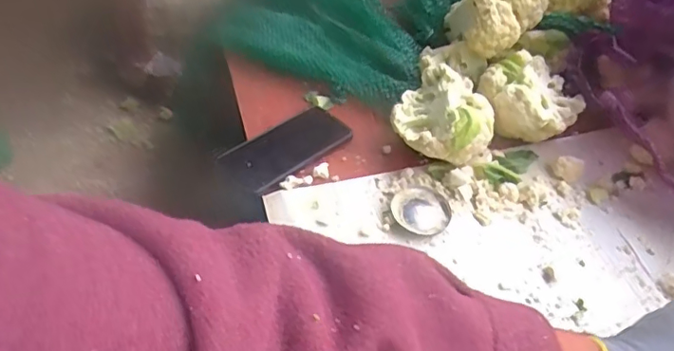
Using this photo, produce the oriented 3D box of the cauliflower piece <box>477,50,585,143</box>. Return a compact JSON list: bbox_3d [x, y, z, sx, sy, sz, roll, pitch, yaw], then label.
[{"bbox_3d":[0.233,-0.091,0.667,0.118,0.078,0.112,-18,50,-19],"label":"cauliflower piece"}]

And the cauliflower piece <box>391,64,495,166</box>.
[{"bbox_3d":[0.125,-0.064,0.636,0.108,0.083,0.115,1,46,-1],"label":"cauliflower piece"}]

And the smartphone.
[{"bbox_3d":[-0.059,-0.036,0.656,0.147,0.015,0.083,-27,53,-26],"label":"smartphone"}]

